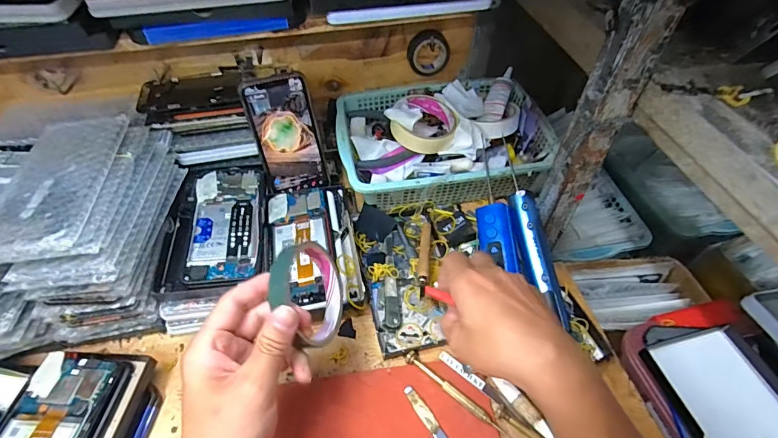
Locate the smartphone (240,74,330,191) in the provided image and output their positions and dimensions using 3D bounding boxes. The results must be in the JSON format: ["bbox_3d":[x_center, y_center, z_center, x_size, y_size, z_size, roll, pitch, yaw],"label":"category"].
[{"bbox_3d":[-0.124,-0.101,0.481,0.072,0.138,0.006,-16,31,-12],"label":"smartphone"}]

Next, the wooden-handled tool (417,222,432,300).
[{"bbox_3d":[0.040,0.041,0.437,0.012,0.008,0.122,5,35,5],"label":"wooden-handled tool"}]

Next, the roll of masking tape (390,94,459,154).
[{"bbox_3d":[0.046,-0.131,0.531,0.085,0.039,0.084,0,51,0],"label":"roll of masking tape"}]

